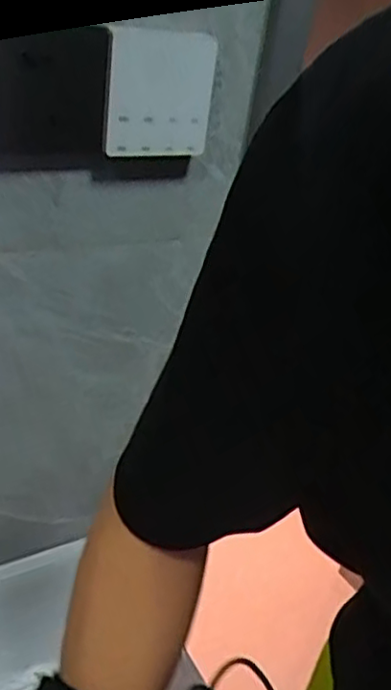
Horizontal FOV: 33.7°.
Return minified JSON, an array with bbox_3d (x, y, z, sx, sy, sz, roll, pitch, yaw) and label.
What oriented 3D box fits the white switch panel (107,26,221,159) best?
[{"bbox_3d":[-0.027,-0.195,0.502,0.094,0.093,0.014,-12,32,-33],"label":"white switch panel"}]

